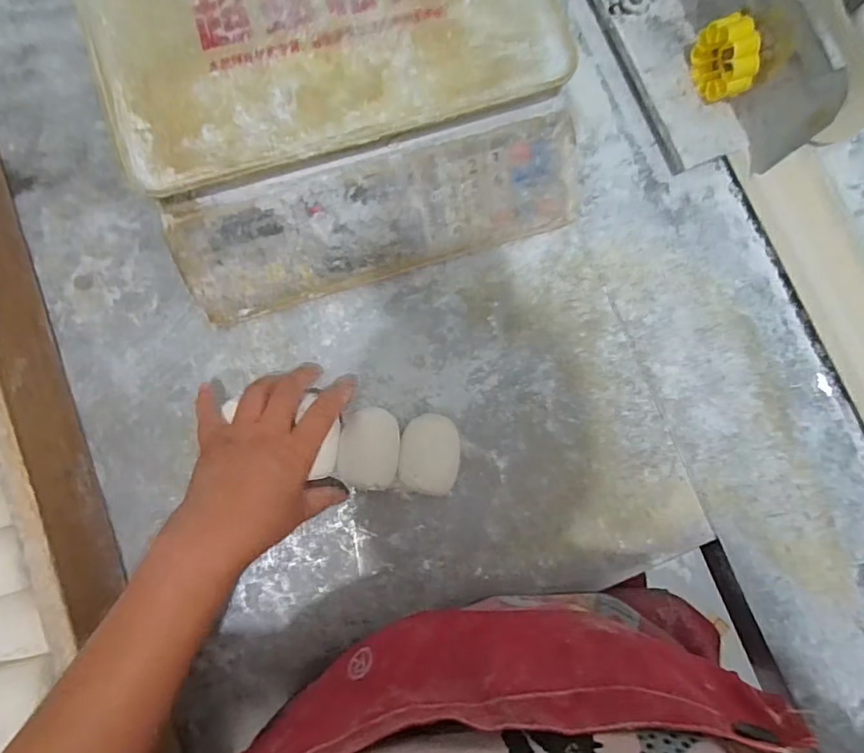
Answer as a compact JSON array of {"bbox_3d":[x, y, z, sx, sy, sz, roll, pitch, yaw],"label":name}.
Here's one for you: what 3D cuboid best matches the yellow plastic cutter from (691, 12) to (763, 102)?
[{"bbox_3d":[0.259,-0.279,0.456,0.025,0.061,0.060,-17,85,-5],"label":"yellow plastic cutter"}]

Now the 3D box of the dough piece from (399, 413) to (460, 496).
[{"bbox_3d":[-0.001,0.064,0.424,0.051,0.042,0.066,7,83,-2],"label":"dough piece"}]

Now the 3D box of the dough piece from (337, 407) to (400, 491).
[{"bbox_3d":[-0.050,0.058,0.422,0.047,0.042,0.061,3,83,-3],"label":"dough piece"}]

